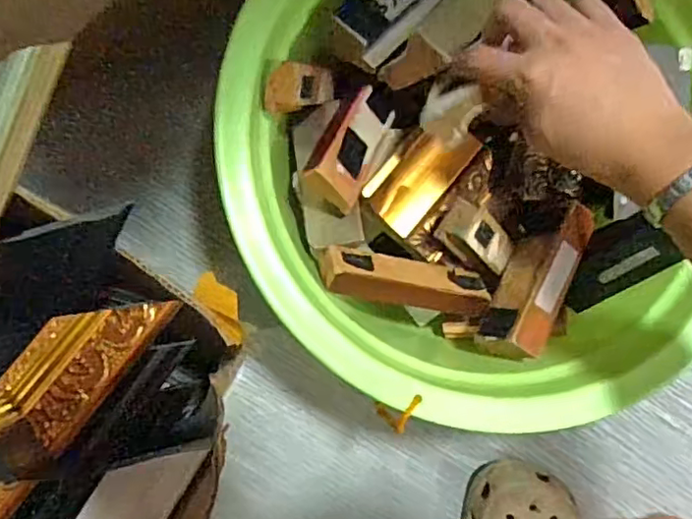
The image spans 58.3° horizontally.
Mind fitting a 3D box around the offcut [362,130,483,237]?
[{"bbox_3d":[0.060,-0.070,0.484,0.049,0.021,0.097,40,84,-2],"label":"offcut"}]

